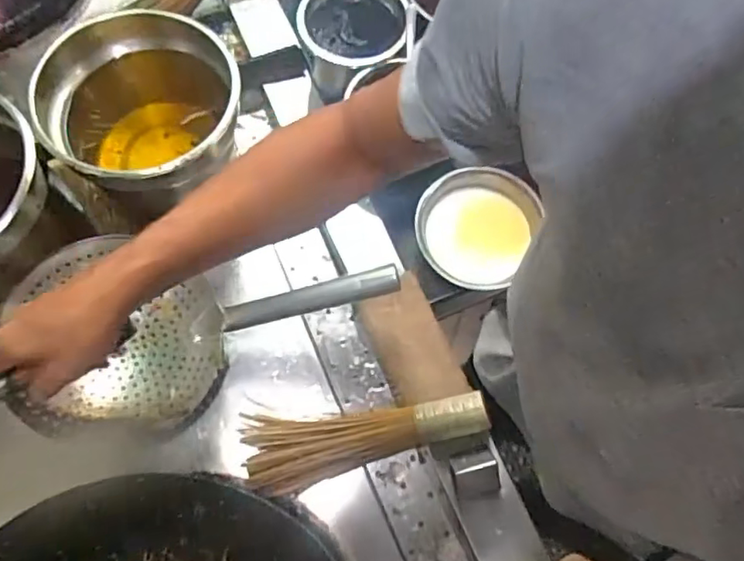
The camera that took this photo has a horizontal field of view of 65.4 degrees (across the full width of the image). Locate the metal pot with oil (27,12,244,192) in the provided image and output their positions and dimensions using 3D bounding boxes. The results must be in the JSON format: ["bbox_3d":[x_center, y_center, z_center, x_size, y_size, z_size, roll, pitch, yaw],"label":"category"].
[{"bbox_3d":[-0.273,-0.198,0.727,0.221,0.143,0.221,1,71,-2],"label":"metal pot with oil"}]

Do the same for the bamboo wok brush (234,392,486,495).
[{"bbox_3d":[-0.008,0.187,0.694,0.291,0.045,0.097,-8,71,-5],"label":"bamboo wok brush"}]

